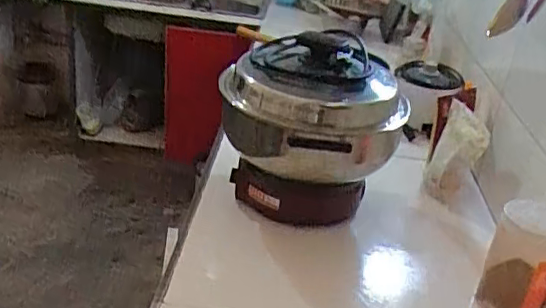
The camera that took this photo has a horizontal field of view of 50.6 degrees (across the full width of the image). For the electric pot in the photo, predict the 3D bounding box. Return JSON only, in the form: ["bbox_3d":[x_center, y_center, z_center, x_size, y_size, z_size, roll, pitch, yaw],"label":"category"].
[{"bbox_3d":[0.065,-0.024,1.009,0.228,0.348,0.281,-20,37,-41],"label":"electric pot"}]

